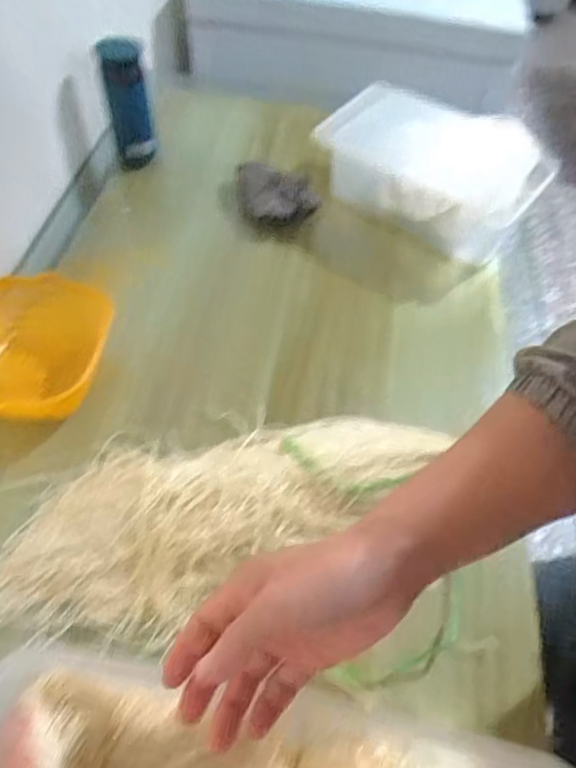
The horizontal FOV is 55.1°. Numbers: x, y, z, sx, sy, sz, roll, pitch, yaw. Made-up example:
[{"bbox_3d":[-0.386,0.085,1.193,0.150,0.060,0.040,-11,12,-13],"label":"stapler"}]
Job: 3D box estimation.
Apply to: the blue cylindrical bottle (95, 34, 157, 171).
[{"bbox_3d":[-0.249,-0.435,0.872,0.067,0.187,0.073,-11,56,-12],"label":"blue cylindrical bottle"}]

